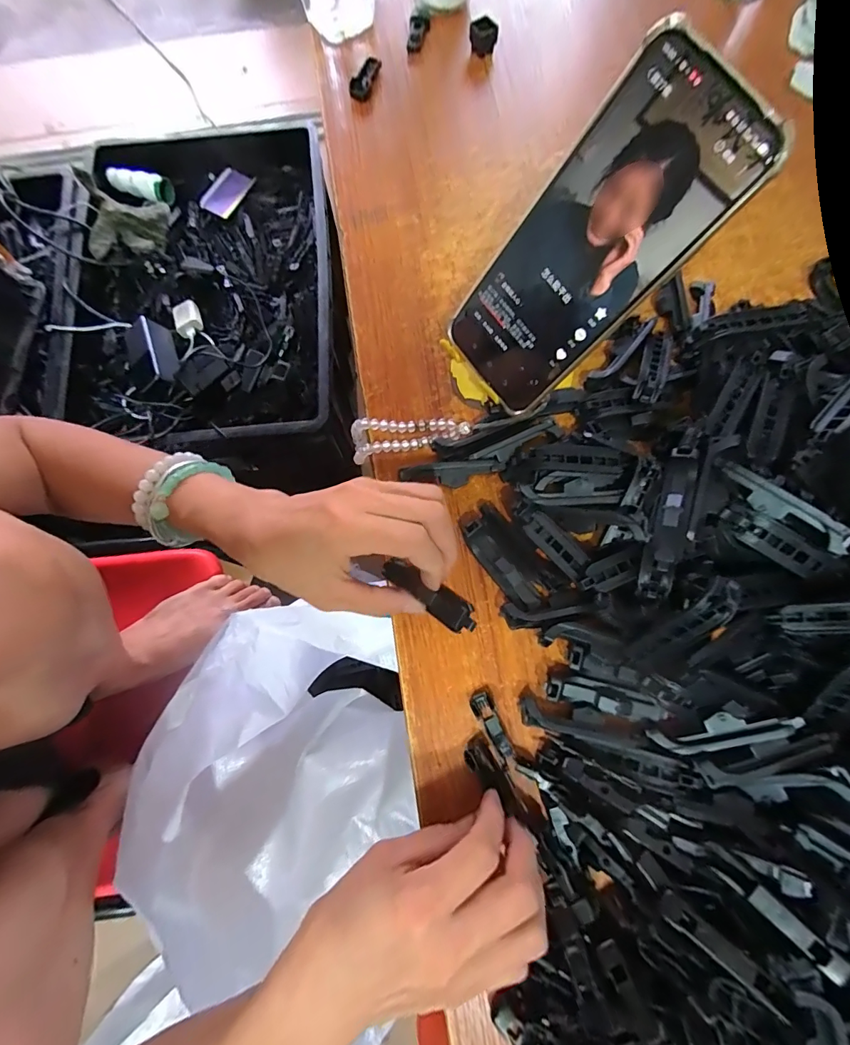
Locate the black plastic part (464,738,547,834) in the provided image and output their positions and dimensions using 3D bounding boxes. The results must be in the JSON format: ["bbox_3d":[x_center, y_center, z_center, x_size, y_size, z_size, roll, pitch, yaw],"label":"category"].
[{"bbox_3d":[0.048,0.159,0.258,0.016,0.008,0.060,-42,79,-8],"label":"black plastic part"}]

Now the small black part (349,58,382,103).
[{"bbox_3d":[-0.053,-0.399,0.390,0.013,0.016,0.043,23,79,6],"label":"small black part"}]

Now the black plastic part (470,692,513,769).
[{"bbox_3d":[0.042,0.128,0.268,0.013,0.005,0.043,-24,78,-4],"label":"black plastic part"}]

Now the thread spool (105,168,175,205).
[{"bbox_3d":[-0.504,-0.598,0.770,0.118,0.036,0.046,22,78,6],"label":"thread spool"}]

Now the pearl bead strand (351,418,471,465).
[{"bbox_3d":[-0.012,-0.065,0.312,0.083,0.011,0.029,-8,77,-1],"label":"pearl bead strand"}]

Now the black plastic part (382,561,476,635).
[{"bbox_3d":[0.001,0.040,0.251,0.016,0.011,0.075,-51,39,-10],"label":"black plastic part"}]

